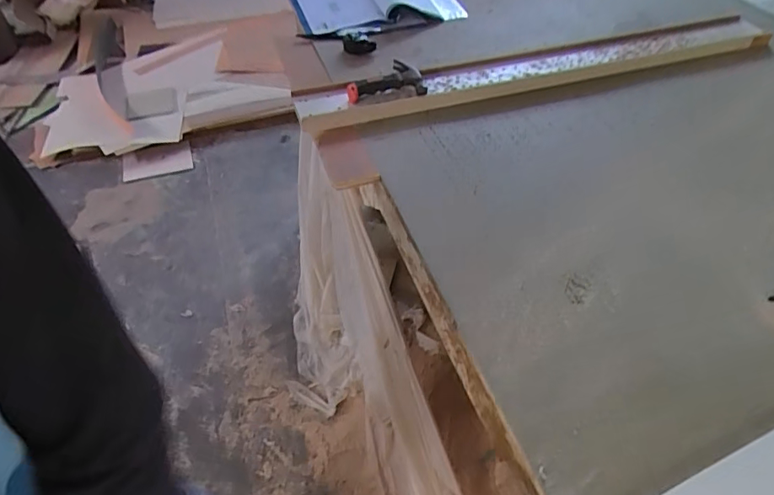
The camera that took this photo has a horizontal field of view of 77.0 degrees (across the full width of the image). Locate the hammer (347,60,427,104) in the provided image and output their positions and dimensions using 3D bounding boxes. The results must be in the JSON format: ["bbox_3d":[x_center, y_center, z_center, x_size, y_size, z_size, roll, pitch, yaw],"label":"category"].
[{"bbox_3d":[-0.003,-0.344,1.002,0.157,0.050,0.072,-6,49,-5],"label":"hammer"}]

